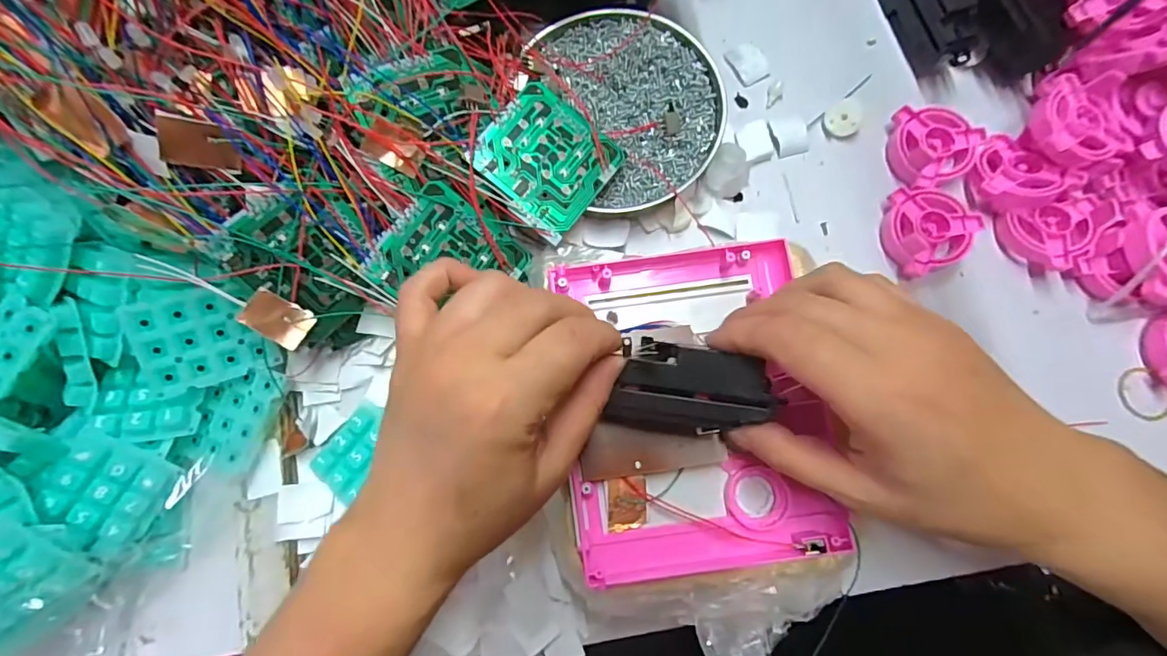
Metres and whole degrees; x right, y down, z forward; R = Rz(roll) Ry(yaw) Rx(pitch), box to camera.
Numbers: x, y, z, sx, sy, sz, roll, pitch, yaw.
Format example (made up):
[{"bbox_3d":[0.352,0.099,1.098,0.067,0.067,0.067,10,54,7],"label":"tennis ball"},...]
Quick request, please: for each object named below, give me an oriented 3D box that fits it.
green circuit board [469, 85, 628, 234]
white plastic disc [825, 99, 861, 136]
[{"bbox_3d":[-0.021,-0.099,0.294,0.070,0.004,0.068,38,78,-5],"label":"green circuit board"},{"bbox_3d":[0.171,-0.138,0.326,0.022,0.006,0.026,44,84,8],"label":"white plastic disc"}]

